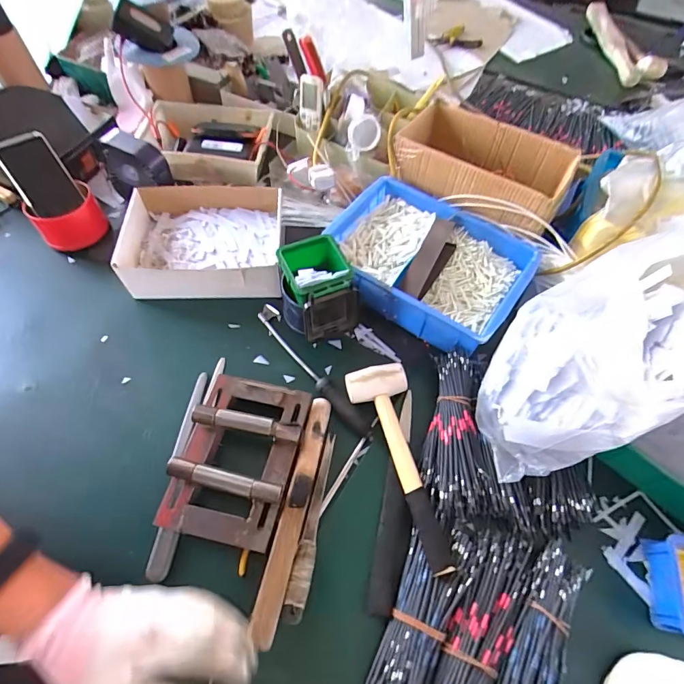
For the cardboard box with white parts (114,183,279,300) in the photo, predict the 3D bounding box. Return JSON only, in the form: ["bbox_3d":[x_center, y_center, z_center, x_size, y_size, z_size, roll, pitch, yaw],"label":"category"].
[{"bbox_3d":[-0.218,-0.161,0.661,0.228,0.076,0.174,-1,60,-3],"label":"cardboard box with white parts"}]

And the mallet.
[{"bbox_3d":[0.076,0.149,0.516,0.079,0.048,0.254,-13,61,-9],"label":"mallet"}]

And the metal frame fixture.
[{"bbox_3d":[-0.131,0.142,0.510,0.141,0.051,0.202,12,60,5],"label":"metal frame fixture"}]

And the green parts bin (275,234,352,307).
[{"bbox_3d":[-0.036,-0.098,0.557,0.088,0.042,0.094,-15,62,-11],"label":"green parts bin"}]

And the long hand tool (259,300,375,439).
[{"bbox_3d":[-0.045,0.033,0.592,0.031,0.023,0.257,-33,66,-19],"label":"long hand tool"}]

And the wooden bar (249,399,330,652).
[{"bbox_3d":[-0.055,0.189,0.482,0.028,0.015,0.270,12,60,5],"label":"wooden bar"}]

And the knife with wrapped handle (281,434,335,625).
[{"bbox_3d":[-0.033,0.212,0.491,0.022,0.021,0.207,11,60,4],"label":"knife with wrapped handle"}]

